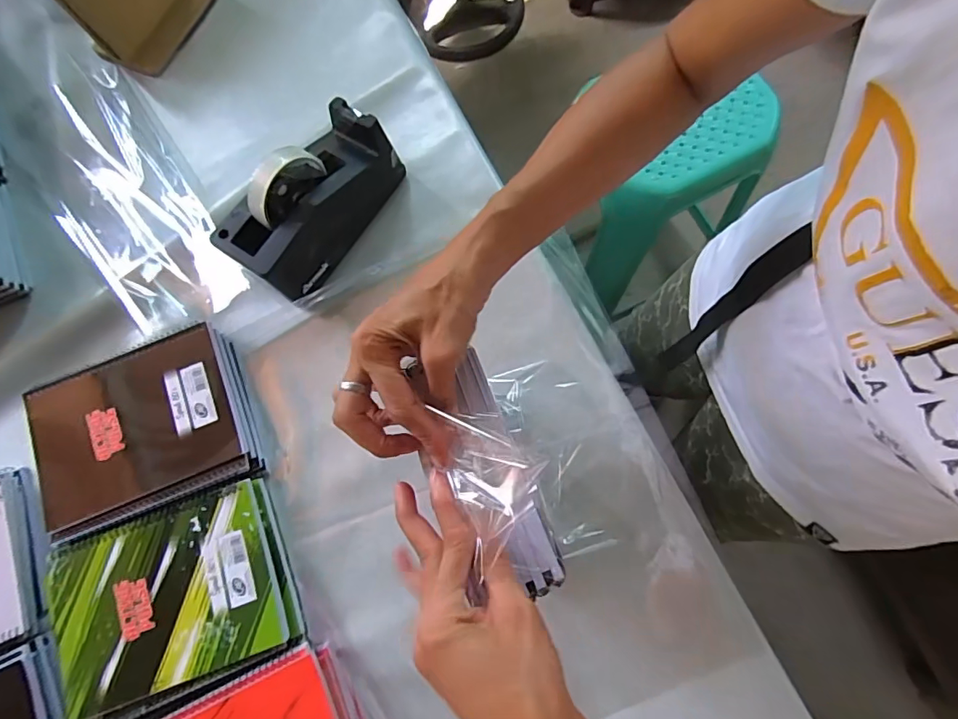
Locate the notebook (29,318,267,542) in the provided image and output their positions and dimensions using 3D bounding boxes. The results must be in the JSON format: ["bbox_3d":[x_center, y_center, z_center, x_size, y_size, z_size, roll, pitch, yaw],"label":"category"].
[{"bbox_3d":[-0.343,0.069,0.489,0.209,0.017,0.165,-22,75,-5],"label":"notebook"}]

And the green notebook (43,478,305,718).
[{"bbox_3d":[-0.287,0.217,0.447,0.210,0.017,0.155,-22,75,-5],"label":"green notebook"}]

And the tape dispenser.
[{"bbox_3d":[-0.170,-0.165,0.507,0.080,0.106,0.198,31,80,11],"label":"tape dispenser"}]

